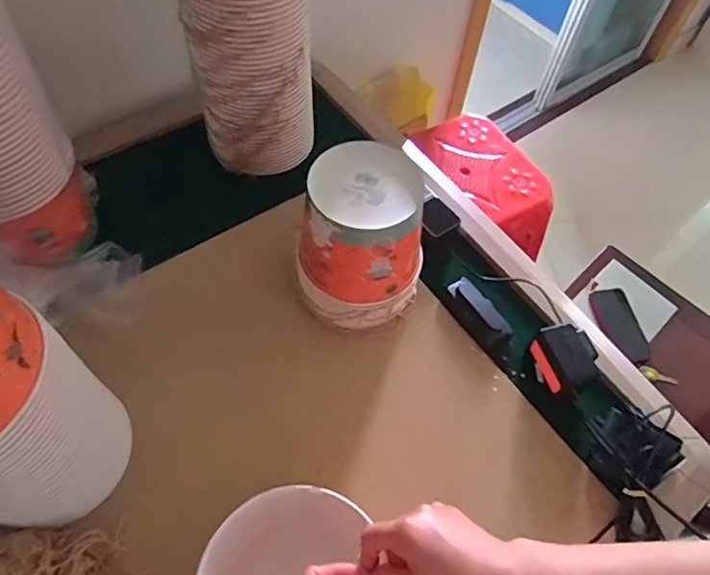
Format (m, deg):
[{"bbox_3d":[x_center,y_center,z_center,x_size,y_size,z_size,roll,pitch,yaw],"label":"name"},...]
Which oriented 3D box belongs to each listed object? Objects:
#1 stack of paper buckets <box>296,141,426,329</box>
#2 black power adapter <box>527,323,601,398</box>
[{"bbox_3d":[0.008,-0.057,0.664,0.146,0.187,0.140,7,58,1],"label":"stack of paper buckets"},{"bbox_3d":[0.261,0.093,0.672,0.061,0.062,0.079,-15,61,-12],"label":"black power adapter"}]

